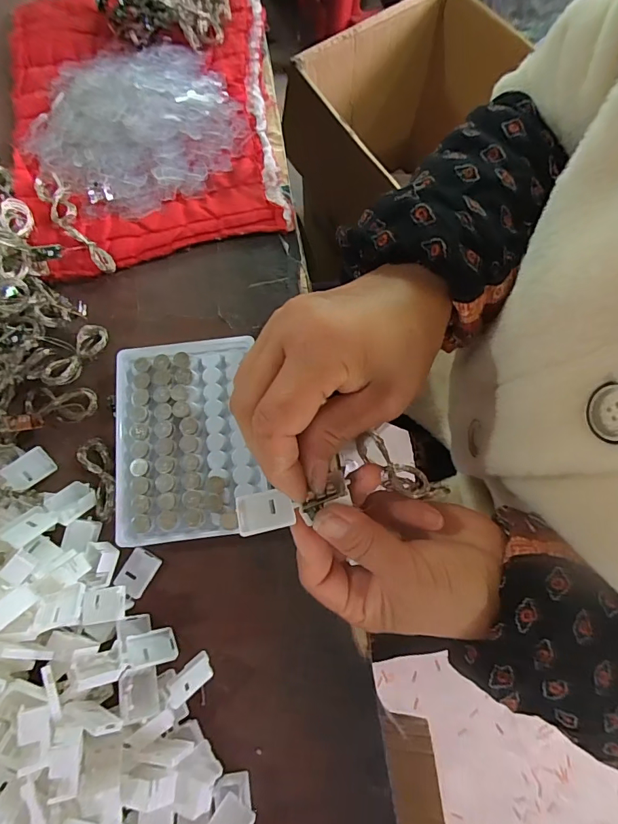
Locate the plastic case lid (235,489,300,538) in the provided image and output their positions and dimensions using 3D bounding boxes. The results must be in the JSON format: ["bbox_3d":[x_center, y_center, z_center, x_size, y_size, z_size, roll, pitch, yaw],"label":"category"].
[{"bbox_3d":[-0.020,0.047,0.209,0.029,0.008,0.019,-12,75,-2],"label":"plastic case lid"}]

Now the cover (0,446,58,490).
[{"bbox_3d":[-0.183,0.037,0.283,0.028,0.004,0.020,-39,98,-21],"label":"cover"}]

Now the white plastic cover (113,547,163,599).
[{"bbox_3d":[-0.109,0.102,0.278,0.020,0.004,0.027,30,77,9],"label":"white plastic cover"}]

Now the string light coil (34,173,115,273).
[{"bbox_3d":[-0.184,-0.149,0.339,0.022,0.012,0.109,-37,77,-9],"label":"string light coil"}]

